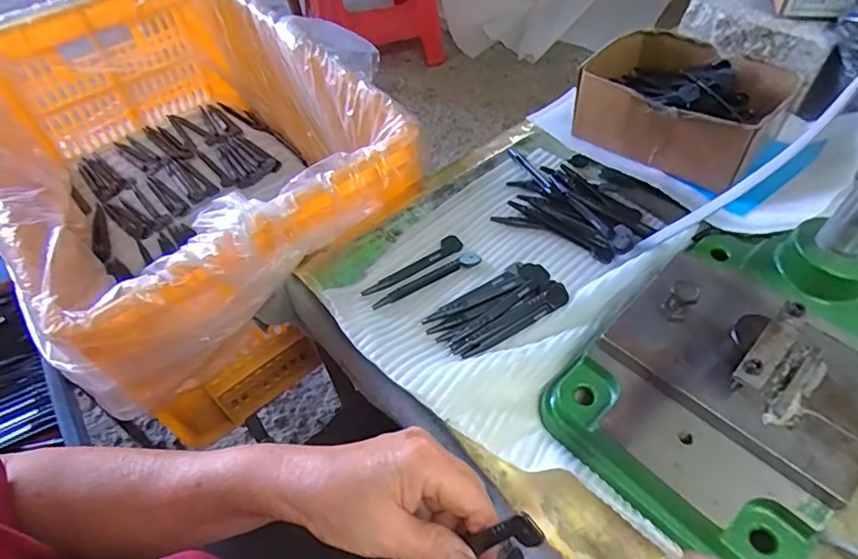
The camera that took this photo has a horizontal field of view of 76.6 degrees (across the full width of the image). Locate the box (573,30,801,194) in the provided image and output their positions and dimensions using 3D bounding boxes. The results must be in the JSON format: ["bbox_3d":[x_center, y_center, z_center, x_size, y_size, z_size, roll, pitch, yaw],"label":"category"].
[{"bbox_3d":[0.237,-0.169,0.515,0.163,0.066,0.134,36,62,26],"label":"box"}]

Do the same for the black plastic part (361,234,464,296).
[{"bbox_3d":[-0.012,-0.012,0.450,0.100,0.004,0.016,-33,58,-21],"label":"black plastic part"}]

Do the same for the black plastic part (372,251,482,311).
[{"bbox_3d":[-0.001,0.000,0.441,0.101,0.009,0.013,-28,57,-18],"label":"black plastic part"}]

